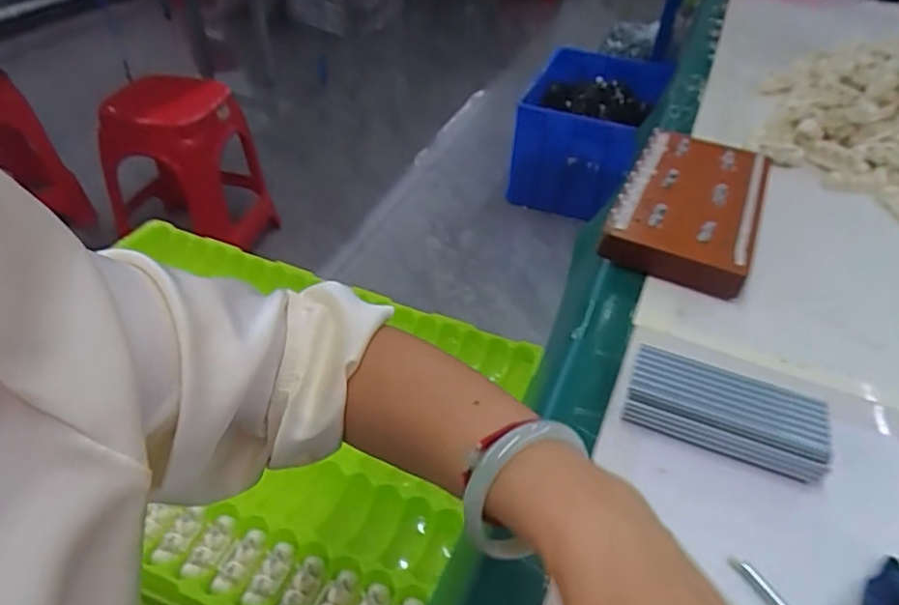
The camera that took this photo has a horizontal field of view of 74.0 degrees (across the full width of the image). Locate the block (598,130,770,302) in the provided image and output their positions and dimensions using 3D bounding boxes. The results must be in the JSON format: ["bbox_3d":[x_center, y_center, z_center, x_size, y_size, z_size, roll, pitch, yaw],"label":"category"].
[{"bbox_3d":[0.221,-0.093,0.545,0.114,0.035,0.209,21,45,17],"label":"block"}]

